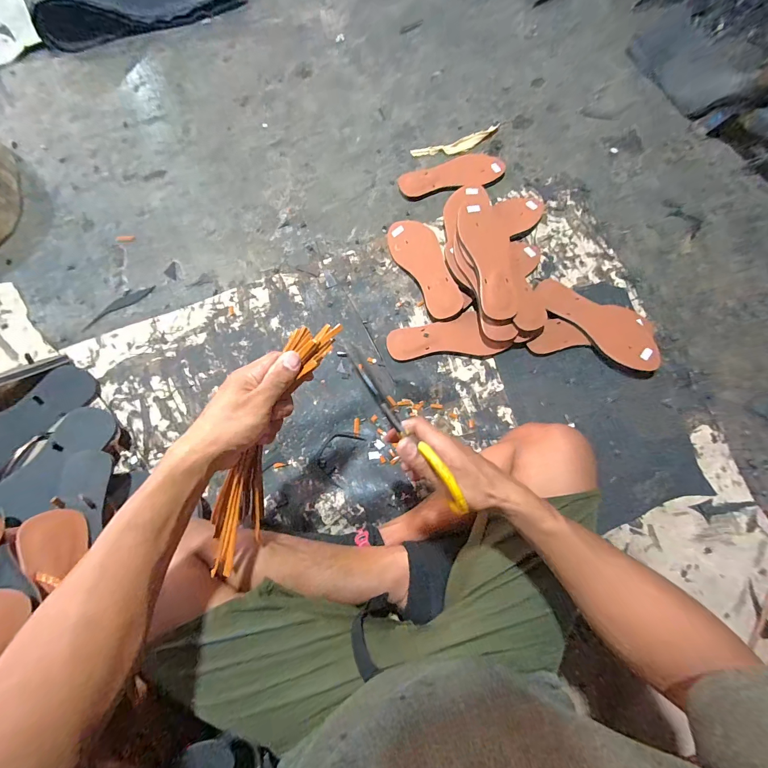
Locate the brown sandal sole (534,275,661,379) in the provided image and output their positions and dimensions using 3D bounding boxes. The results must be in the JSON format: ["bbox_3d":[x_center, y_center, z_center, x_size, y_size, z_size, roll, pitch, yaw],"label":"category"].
[{"bbox_3d":[0.424,-0.123,0.667,0.263,0.015,0.115,43,81,5],"label":"brown sandal sole"}]

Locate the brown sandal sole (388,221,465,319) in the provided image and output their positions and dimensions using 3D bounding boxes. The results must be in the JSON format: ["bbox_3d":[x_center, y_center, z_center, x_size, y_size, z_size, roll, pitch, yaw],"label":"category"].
[{"bbox_3d":[0.082,-0.241,0.704,0.087,0.008,0.240,-27,74,14],"label":"brown sandal sole"}]

